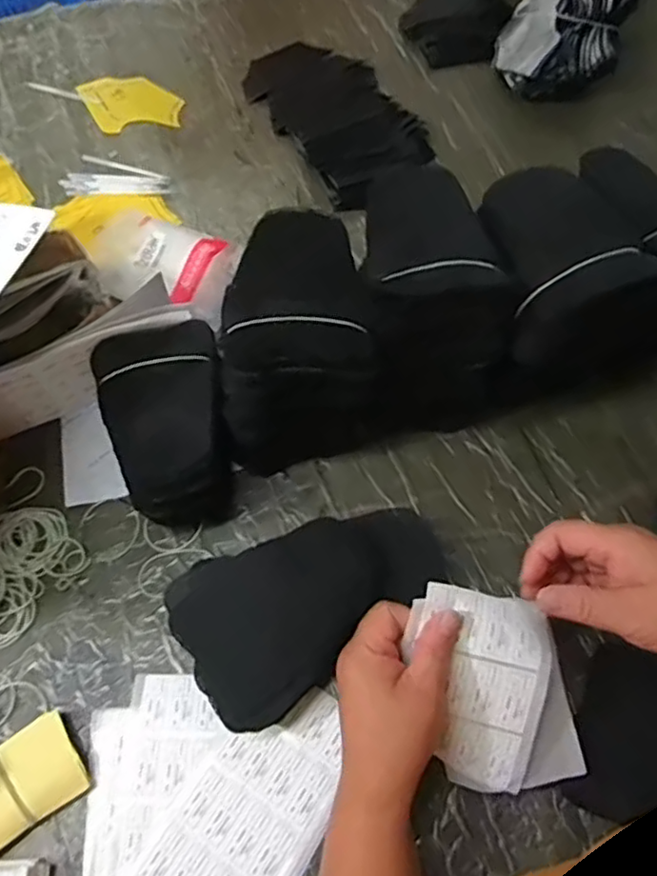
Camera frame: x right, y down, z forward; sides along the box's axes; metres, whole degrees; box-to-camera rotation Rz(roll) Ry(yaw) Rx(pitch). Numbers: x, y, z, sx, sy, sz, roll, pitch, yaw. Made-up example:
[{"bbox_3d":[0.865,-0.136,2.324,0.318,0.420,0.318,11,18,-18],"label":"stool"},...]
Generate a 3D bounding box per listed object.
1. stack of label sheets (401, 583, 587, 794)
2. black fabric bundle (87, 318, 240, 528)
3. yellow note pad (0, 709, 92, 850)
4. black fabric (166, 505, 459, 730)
[{"bbox_3d":[0.104,0.160,0.420,0.096,0.020,0.137,-17,92,3],"label":"stack of label sheets"},{"bbox_3d":[-0.134,-0.010,0.550,0.100,0.096,0.167,-15,62,-8],"label":"black fabric bundle"},{"bbox_3d":[-0.222,0.244,0.449,0.091,0.007,0.060,-32,70,-23],"label":"yellow note pad"},{"bbox_3d":[-0.009,0.127,0.500,0.206,0.057,0.118,-24,64,-13],"label":"black fabric"}]

